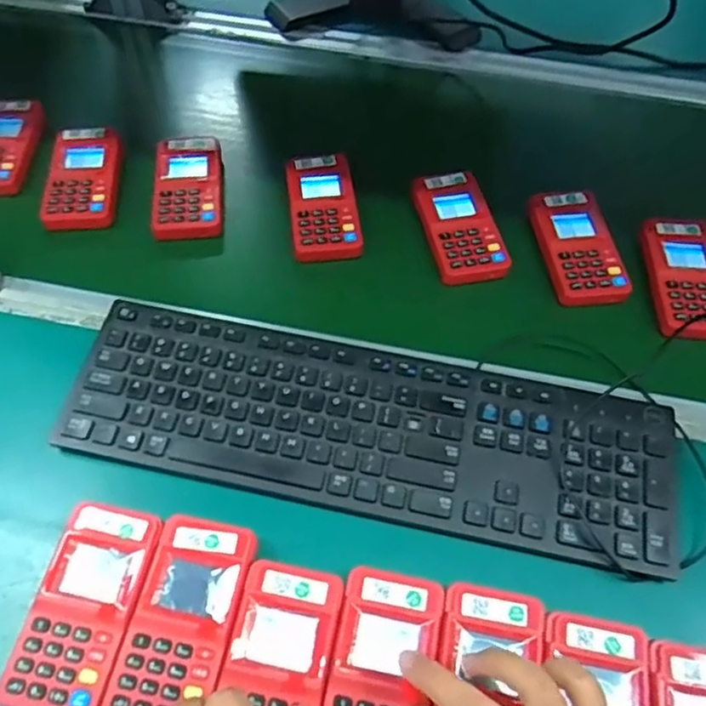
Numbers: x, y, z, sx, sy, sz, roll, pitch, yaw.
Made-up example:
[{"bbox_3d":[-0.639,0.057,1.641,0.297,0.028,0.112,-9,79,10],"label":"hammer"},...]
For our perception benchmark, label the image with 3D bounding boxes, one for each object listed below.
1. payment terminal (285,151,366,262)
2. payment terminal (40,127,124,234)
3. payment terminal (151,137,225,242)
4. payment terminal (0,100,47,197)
[{"bbox_3d":[-0.028,-0.140,0.604,0.063,0.022,0.119,-6,58,-6],"label":"payment terminal"},{"bbox_3d":[-0.259,-0.171,0.616,0.065,0.020,0.123,-3,57,-4],"label":"payment terminal"},{"bbox_3d":[-0.159,-0.162,0.617,0.065,0.026,0.116,-4,57,-5],"label":"payment terminal"},{"bbox_3d":[-0.345,-0.203,0.627,0.065,0.026,0.114,0,57,-2],"label":"payment terminal"}]

